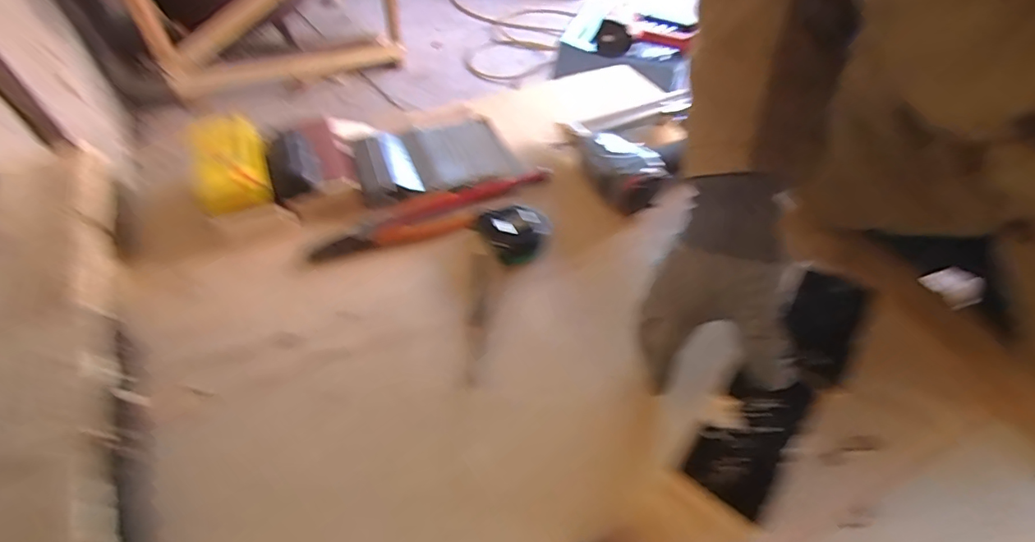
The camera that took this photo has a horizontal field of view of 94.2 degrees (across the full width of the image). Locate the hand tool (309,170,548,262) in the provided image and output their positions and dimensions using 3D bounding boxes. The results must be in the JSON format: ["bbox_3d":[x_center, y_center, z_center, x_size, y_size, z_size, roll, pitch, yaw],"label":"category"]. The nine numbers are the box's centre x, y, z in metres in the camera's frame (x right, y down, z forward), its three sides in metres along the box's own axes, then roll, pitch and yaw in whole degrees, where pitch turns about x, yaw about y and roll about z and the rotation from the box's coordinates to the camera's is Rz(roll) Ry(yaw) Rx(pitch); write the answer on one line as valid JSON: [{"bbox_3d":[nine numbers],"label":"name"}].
[{"bbox_3d":[-0.092,-0.067,0.543,0.268,0.015,0.048,-20,55,-17],"label":"hand tool"}]

